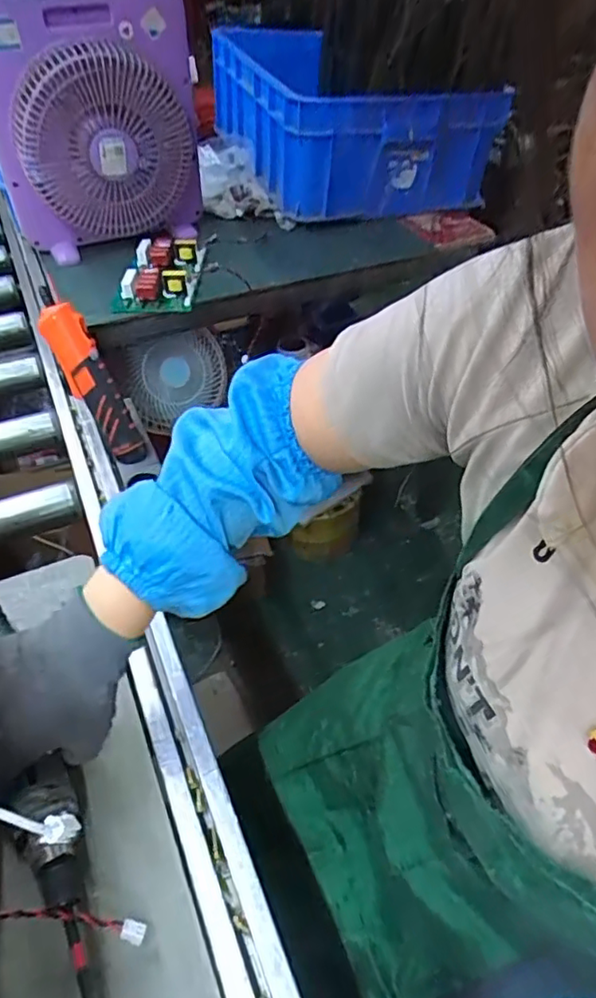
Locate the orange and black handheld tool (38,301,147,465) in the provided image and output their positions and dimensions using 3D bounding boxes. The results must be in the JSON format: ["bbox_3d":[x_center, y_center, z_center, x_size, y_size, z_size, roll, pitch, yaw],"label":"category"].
[{"bbox_3d":[-0.236,-0.129,0.688,0.039,0.191,0.040,4,36,47],"label":"orange and black handheld tool"}]

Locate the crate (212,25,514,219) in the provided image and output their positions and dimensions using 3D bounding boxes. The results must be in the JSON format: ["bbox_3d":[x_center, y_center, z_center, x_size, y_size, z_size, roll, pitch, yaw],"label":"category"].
[{"bbox_3d":[0.071,-0.807,1.242,0.404,0.203,0.662,-16,47,-15],"label":"crate"}]

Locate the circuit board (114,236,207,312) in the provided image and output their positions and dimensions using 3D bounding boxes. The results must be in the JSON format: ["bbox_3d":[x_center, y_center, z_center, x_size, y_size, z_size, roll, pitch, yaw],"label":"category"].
[{"bbox_3d":[-0.209,-0.351,0.921,0.116,0.040,0.188,2,45,3],"label":"circuit board"}]

